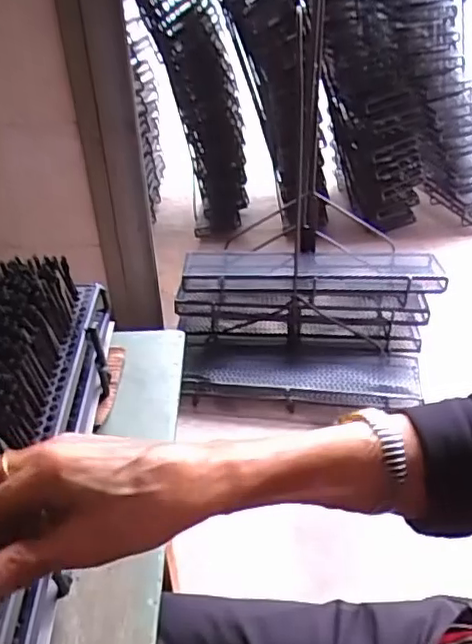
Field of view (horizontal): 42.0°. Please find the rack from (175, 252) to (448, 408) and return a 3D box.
[{"bbox_3d":[0.168,0.008,1.518,0.617,0.246,0.370,2,37,7],"label":"rack"}]

